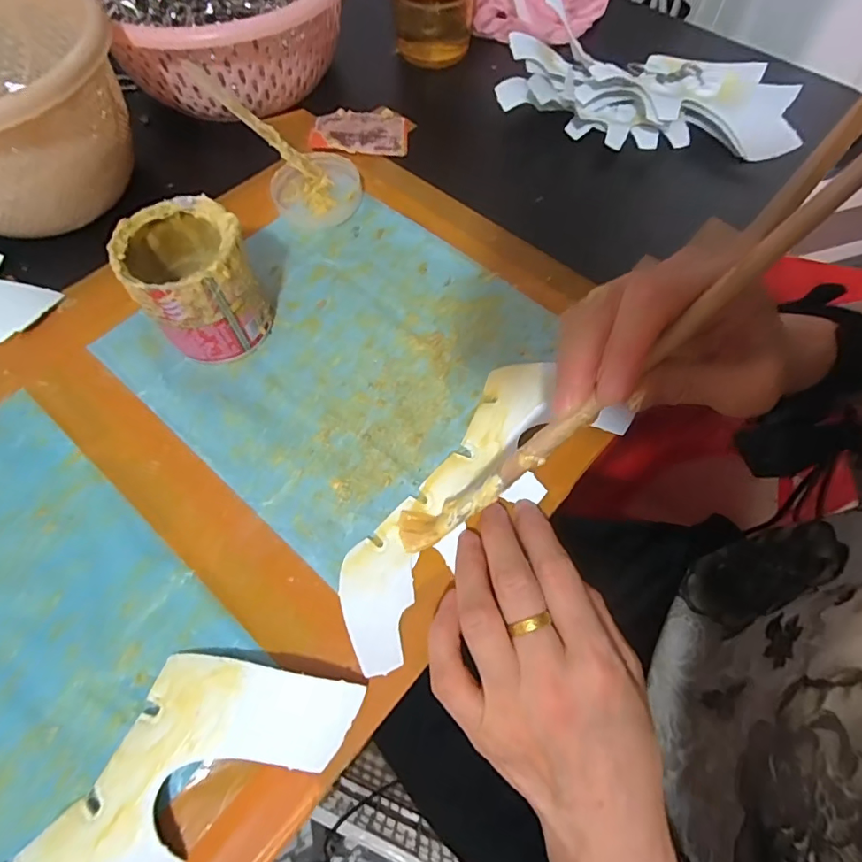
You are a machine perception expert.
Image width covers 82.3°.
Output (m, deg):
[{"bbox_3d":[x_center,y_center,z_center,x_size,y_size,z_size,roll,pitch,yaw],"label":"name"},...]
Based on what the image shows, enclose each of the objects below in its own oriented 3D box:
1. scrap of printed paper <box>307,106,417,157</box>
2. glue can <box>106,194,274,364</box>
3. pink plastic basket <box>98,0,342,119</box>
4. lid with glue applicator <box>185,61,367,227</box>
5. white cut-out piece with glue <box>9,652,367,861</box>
[{"bbox_3d":[-0.058,-0.252,0.413,0.082,0.008,0.052,-2,64,-2],"label":"scrap of printed paper"},{"bbox_3d":[-0.138,-0.087,0.295,0.065,0.070,0.066,0,64,-1],"label":"glue can"},{"bbox_3d":[-0.168,-0.356,0.420,0.202,0.083,0.211,0,64,-1],"label":"pink plastic basket"},{"bbox_3d":[-0.117,-0.211,0.368,0.144,0.040,0.068,39,67,-14],"label":"lid with glue applicator"},{"bbox_3d":[-0.135,0.165,0.205,0.214,0.014,0.073,-36,78,-17],"label":"white cut-out piece with glue"}]

